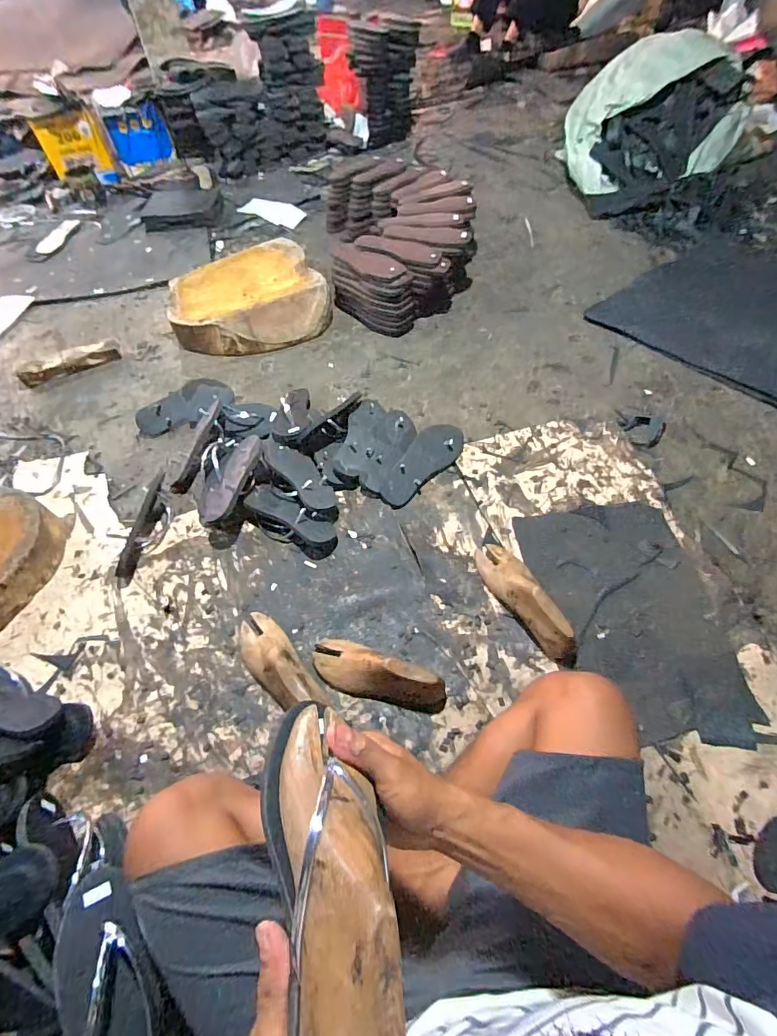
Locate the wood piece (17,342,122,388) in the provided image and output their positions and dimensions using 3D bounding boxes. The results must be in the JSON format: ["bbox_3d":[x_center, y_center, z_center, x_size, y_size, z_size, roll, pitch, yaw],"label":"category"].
[{"bbox_3d":[-0.919,-0.450,1.314,0.263,0.039,0.066,-29,62,-14],"label":"wood piece"}]

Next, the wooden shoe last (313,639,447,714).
[{"bbox_3d":[-0.022,0.264,0.765,0.238,0.082,0.084,19,59,15],"label":"wooden shoe last"}]

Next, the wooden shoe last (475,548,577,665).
[{"bbox_3d":[0.249,0.141,0.820,0.079,0.089,0.257,-23,59,-12],"label":"wooden shoe last"}]

